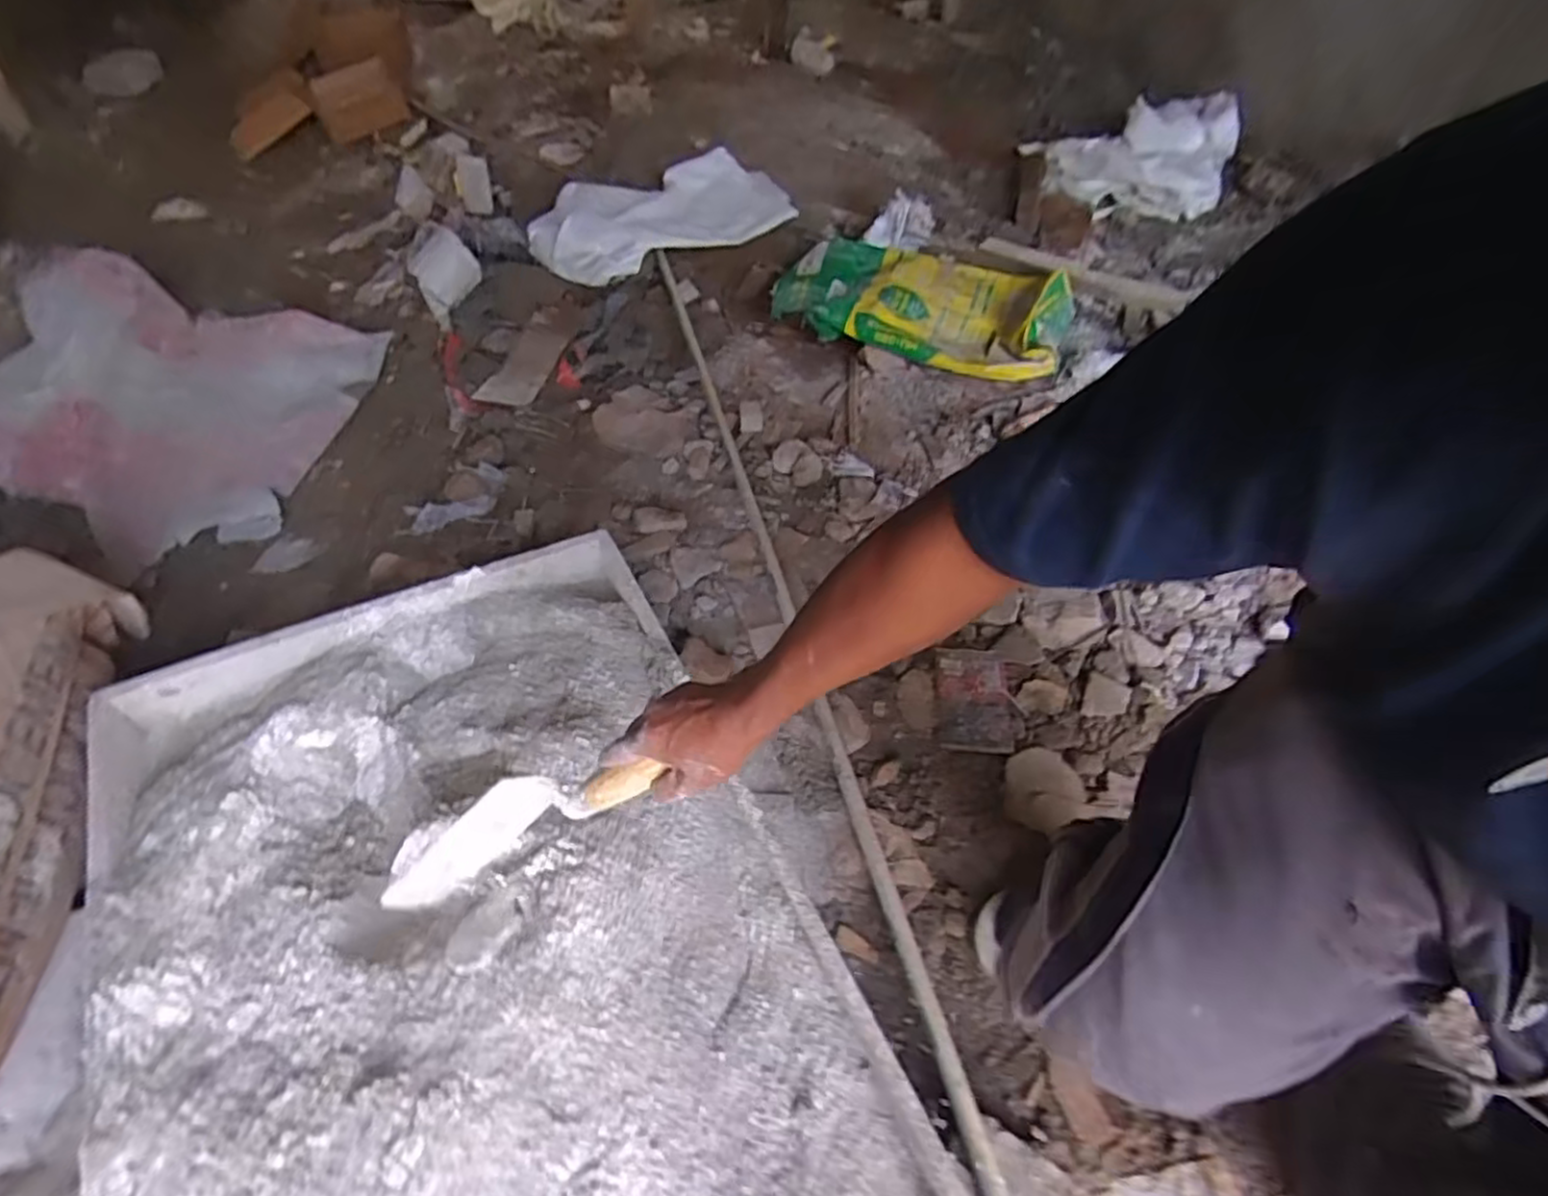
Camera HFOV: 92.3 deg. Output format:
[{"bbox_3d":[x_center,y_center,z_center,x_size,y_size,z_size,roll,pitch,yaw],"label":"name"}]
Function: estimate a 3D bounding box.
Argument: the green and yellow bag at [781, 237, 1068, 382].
[{"bbox_3d":[0.304,-0.605,1.507,0.563,0.082,0.367,13,53,10],"label":"green and yellow bag"}]

